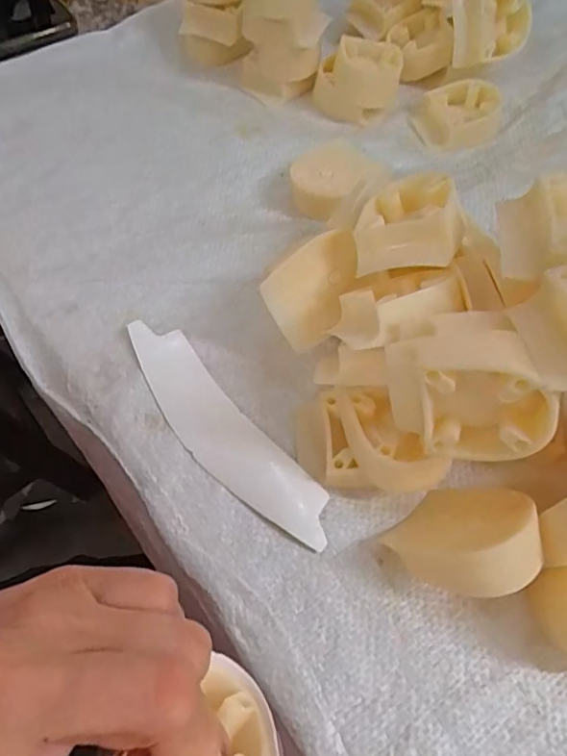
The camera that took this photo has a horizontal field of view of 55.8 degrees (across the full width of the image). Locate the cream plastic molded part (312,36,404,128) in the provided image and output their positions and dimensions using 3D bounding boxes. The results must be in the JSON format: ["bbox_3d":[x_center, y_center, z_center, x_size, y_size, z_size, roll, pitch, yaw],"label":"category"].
[{"bbox_3d":[0.054,-0.223,0.398,0.059,0.033,0.050,17,62,9],"label":"cream plastic molded part"}]

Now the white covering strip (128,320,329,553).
[{"bbox_3d":[-0.035,0.026,0.282,0.036,0.006,0.154,-36,67,-18],"label":"white covering strip"}]

